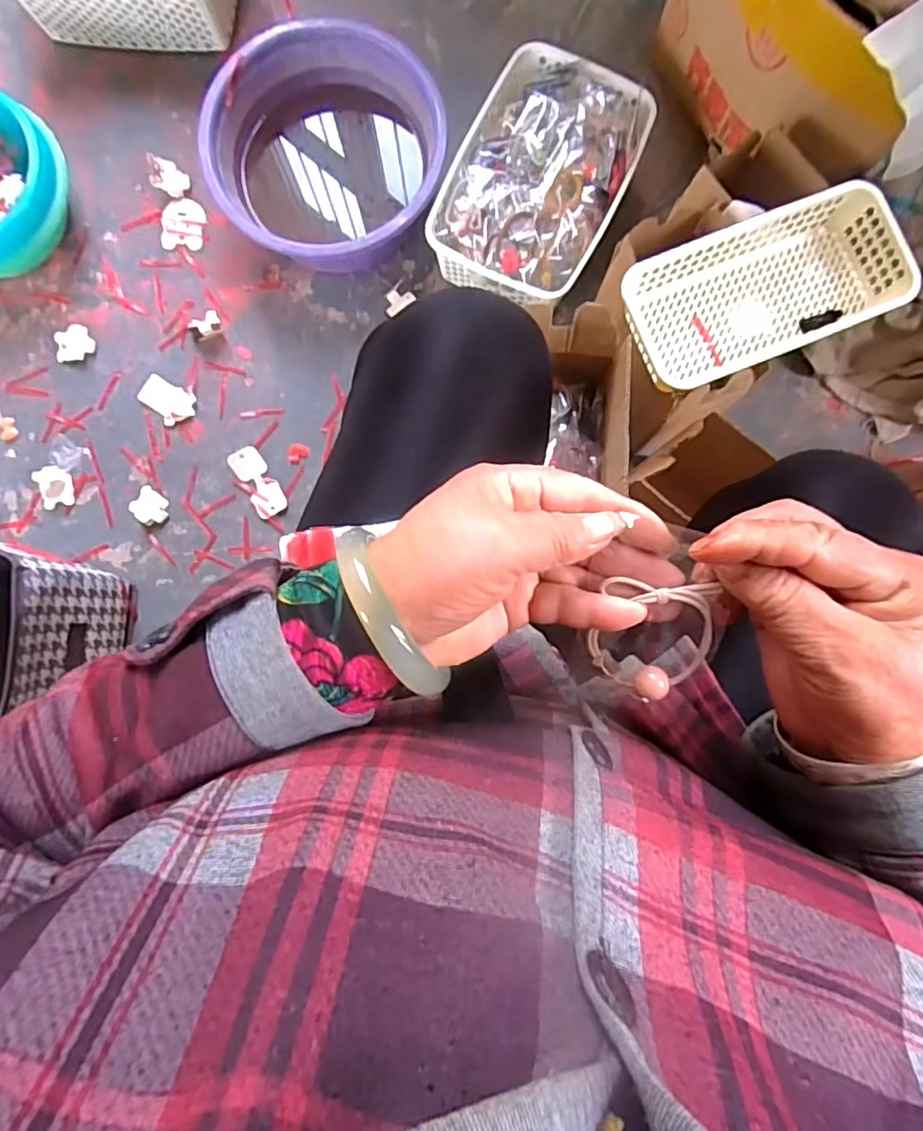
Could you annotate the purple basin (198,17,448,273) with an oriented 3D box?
[{"bbox_3d":[-0.164,-0.511,0.755,0.280,0.115,0.282,0,86,0],"label":"purple basin"}]

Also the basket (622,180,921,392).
[{"bbox_3d":[0.296,-0.272,0.588,0.262,0.045,0.132,-22,86,-1],"label":"basket"}]

